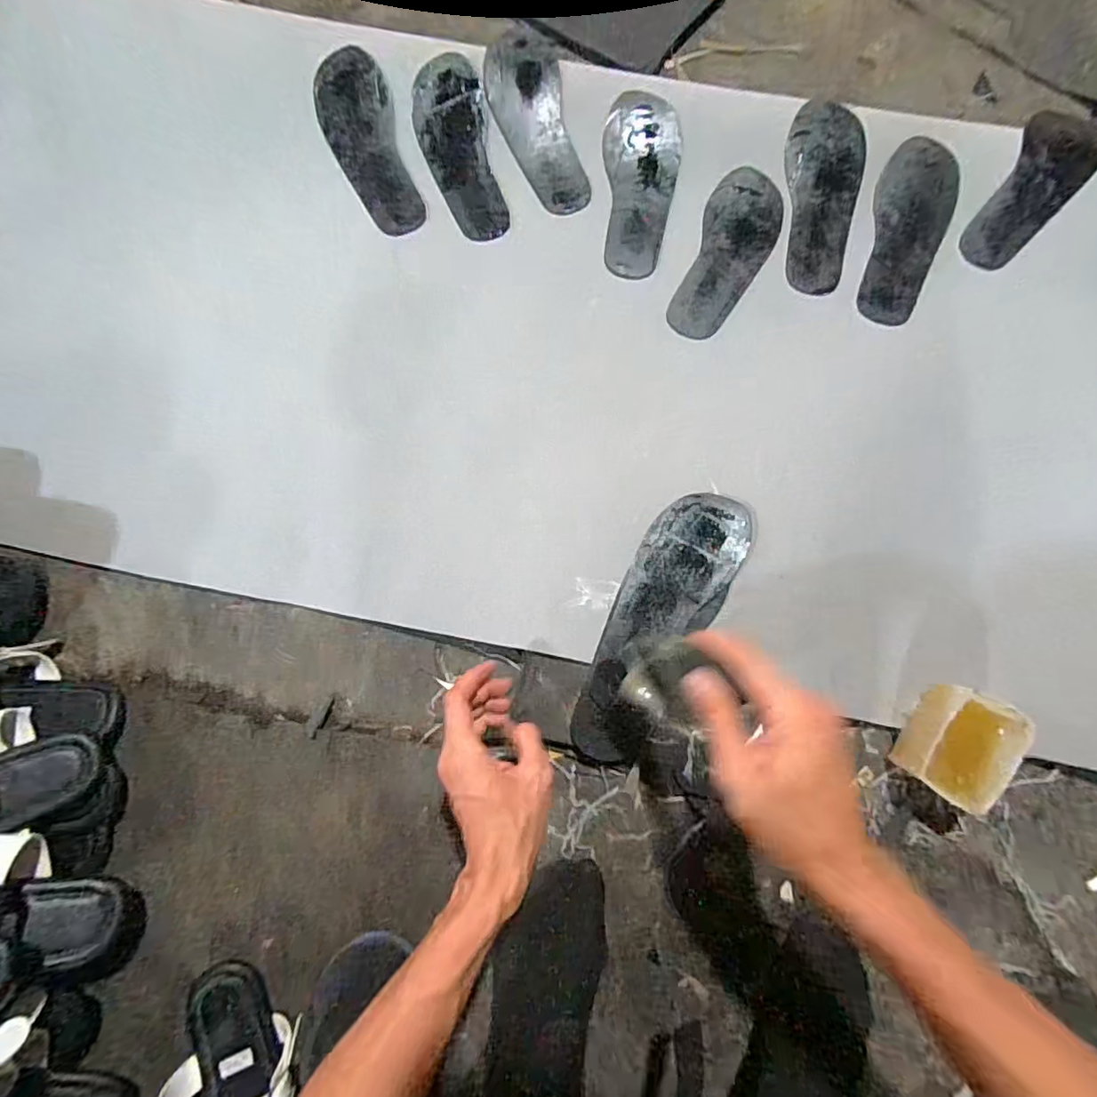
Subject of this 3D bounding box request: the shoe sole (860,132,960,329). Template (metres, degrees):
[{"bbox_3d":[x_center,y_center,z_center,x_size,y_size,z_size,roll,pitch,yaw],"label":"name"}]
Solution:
[{"bbox_3d":[0.424,-0.371,0.645,0.088,0.032,0.226,15,80,4],"label":"shoe sole"}]

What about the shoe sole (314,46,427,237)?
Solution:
[{"bbox_3d":[-0.215,-0.479,0.654,0.085,0.013,0.227,-18,90,0],"label":"shoe sole"}]

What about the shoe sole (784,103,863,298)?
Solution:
[{"bbox_3d":[0.326,-0.415,0.649,0.085,0.010,0.229,1,89,4],"label":"shoe sole"}]

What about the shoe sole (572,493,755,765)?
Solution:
[{"bbox_3d":[0.104,0.070,0.530,0.090,0.017,0.275,28,81,6],"label":"shoe sole"}]

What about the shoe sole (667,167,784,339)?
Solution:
[{"bbox_3d":[0.208,-0.343,0.642,0.084,0.011,0.225,25,80,5],"label":"shoe sole"}]

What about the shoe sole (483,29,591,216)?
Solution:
[{"bbox_3d":[-0.012,-0.510,0.661,0.087,0.009,0.224,-20,92,-3],"label":"shoe sole"}]

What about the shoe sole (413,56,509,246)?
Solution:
[{"bbox_3d":[-0.107,-0.476,0.660,0.085,0.011,0.222,-11,90,-1],"label":"shoe sole"}]

